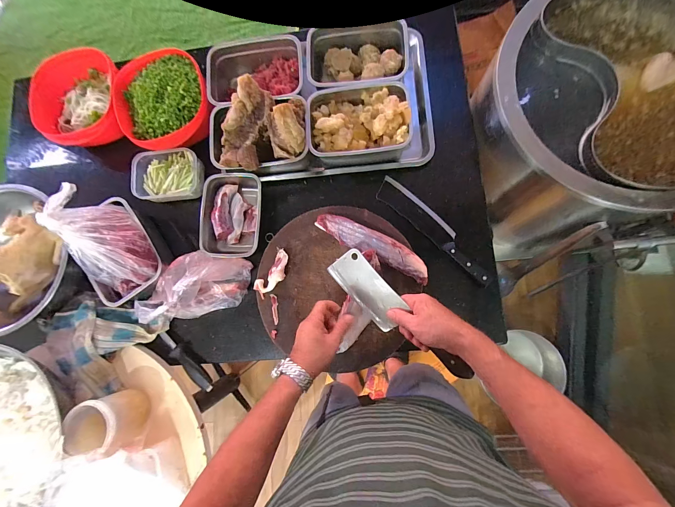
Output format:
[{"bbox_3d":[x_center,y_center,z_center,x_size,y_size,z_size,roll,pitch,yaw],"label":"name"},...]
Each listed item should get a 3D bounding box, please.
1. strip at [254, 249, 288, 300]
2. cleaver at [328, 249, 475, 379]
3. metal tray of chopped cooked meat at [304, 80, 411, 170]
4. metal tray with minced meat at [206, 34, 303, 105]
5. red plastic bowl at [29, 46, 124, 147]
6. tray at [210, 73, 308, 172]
[{"bbox_3d":[-0.132,0.043,0.592,0.045,0.026,0.100,37,88,9],"label":"strip"},{"bbox_3d":[0.106,0.096,0.505,0.290,0.021,0.095,35,118,24],"label":"cleaver"},{"bbox_3d":[0.044,-0.269,0.601,0.199,0.075,0.147,-4,82,5],"label":"metal tray of chopped cooked meat"},{"bbox_3d":[-0.177,-0.390,0.644,0.210,0.075,0.138,4,83,6],"label":"metal tray with minced meat"},{"bbox_3d":[-0.604,-0.376,0.687,0.221,0.067,0.216,-1,82,6],"label":"red plastic bowl"},{"bbox_3d":[-0.164,-0.247,0.583,0.204,0.103,0.165,-3,82,6],"label":"tray"}]

